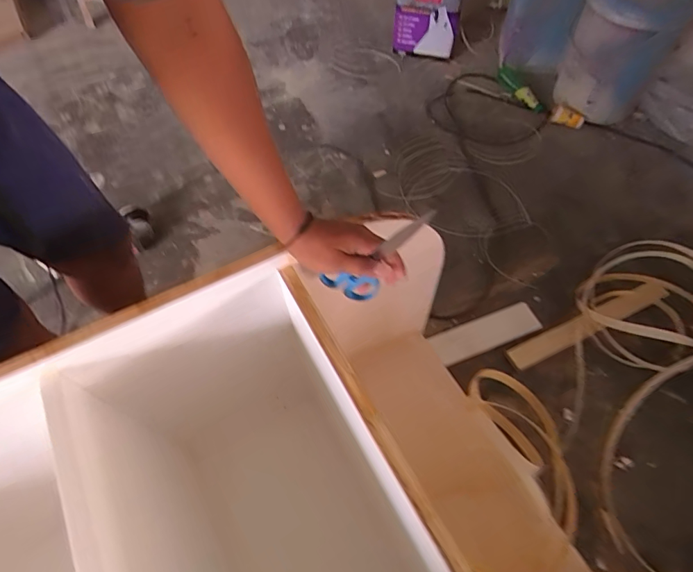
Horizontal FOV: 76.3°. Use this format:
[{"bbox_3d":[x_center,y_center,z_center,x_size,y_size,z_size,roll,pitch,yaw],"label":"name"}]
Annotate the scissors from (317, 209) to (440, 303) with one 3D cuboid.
[{"bbox_3d":[0.037,-0.031,0.508,0.064,0.196,0.018,22,58,-17],"label":"scissors"}]

